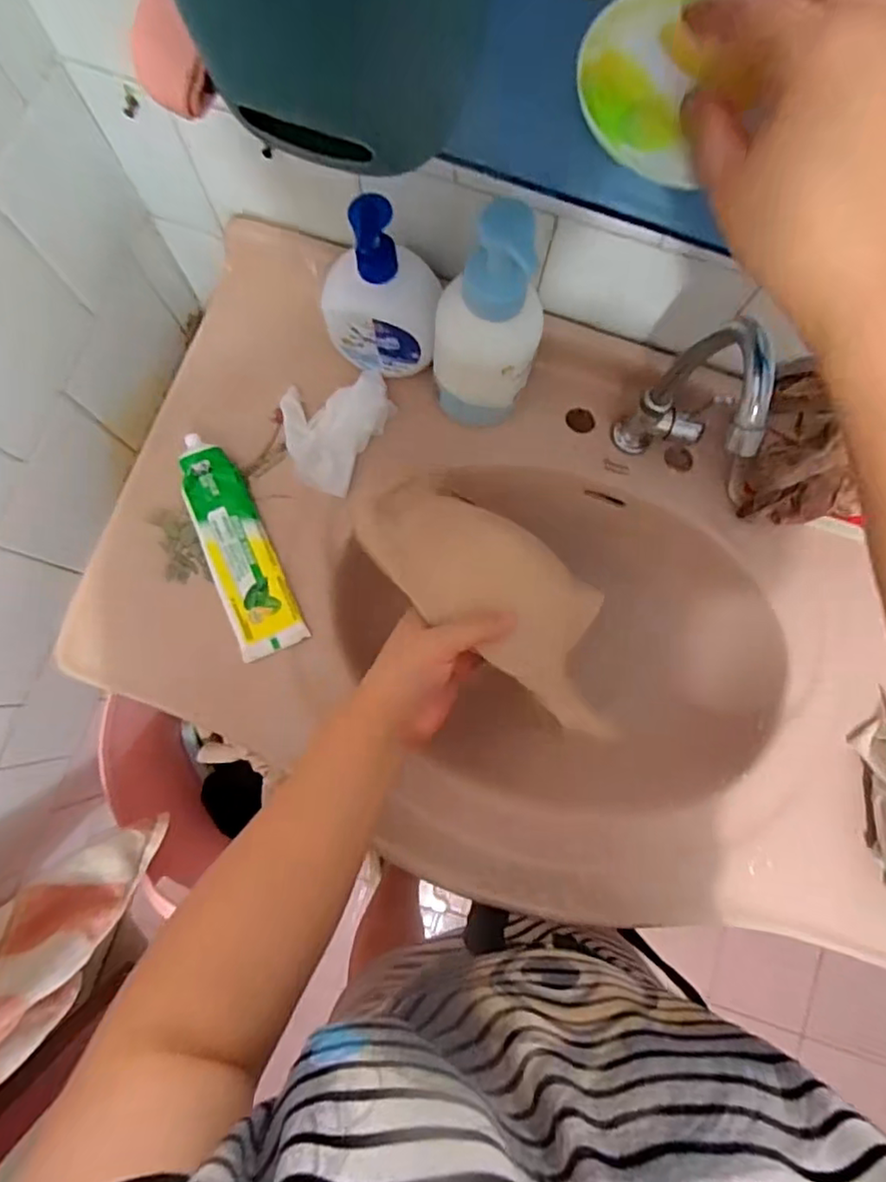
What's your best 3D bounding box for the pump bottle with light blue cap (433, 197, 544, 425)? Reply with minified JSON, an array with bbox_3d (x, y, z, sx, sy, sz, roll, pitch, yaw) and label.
[{"bbox_3d":[0.033,-0.191,0.474,0.082,0.185,0.070,20,80,1],"label":"pump bottle with light blue cap"}]

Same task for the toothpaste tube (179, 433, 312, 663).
[{"bbox_3d":[-0.178,-0.040,0.526,0.056,0.020,0.197,-22,82,-6],"label":"toothpaste tube"}]

